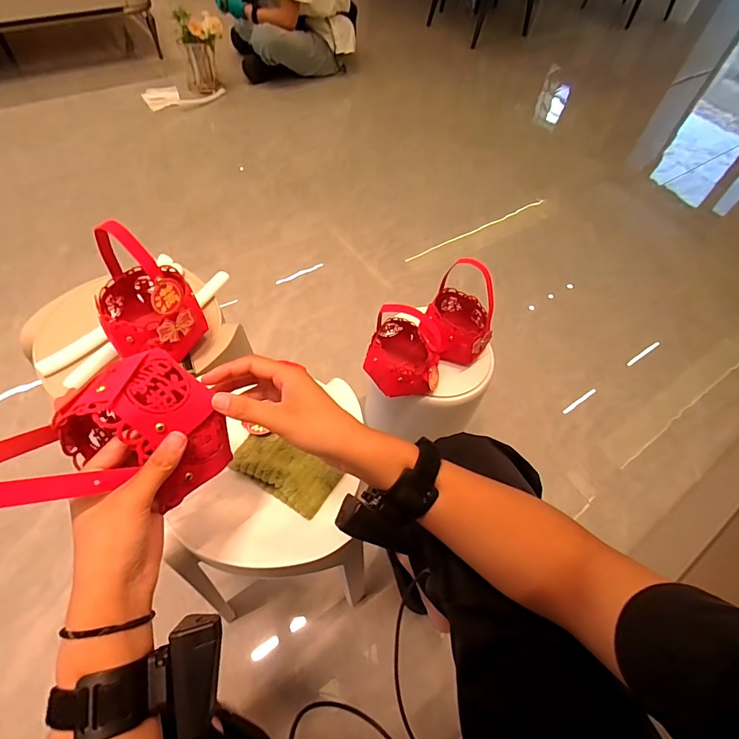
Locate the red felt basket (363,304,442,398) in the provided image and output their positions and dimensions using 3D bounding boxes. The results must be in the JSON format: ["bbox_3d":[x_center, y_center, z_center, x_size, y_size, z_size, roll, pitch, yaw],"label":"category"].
[{"bbox_3d":[0.063,-0.032,0.718,0.127,0.140,0.126,15,56,5],"label":"red felt basket"}]

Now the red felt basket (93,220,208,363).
[{"bbox_3d":[-0.285,-0.100,0.522,0.116,0.170,0.122,-23,61,-19],"label":"red felt basket"}]

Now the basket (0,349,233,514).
[{"bbox_3d":[-0.203,0.061,0.331,0.168,0.100,0.097,-22,61,-18],"label":"basket"}]

